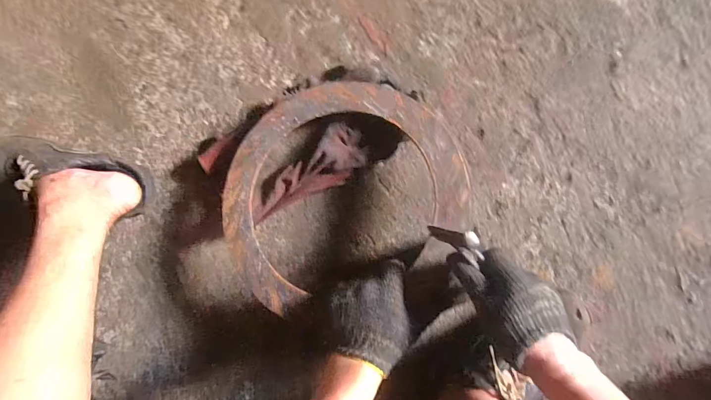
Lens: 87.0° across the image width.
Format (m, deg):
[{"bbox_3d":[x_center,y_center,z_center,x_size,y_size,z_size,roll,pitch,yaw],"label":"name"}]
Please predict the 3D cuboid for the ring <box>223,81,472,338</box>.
[{"bbox_3d":[-0.020,-0.009,0.525,0.343,0.051,0.323,0,89,8],"label":"ring"}]

